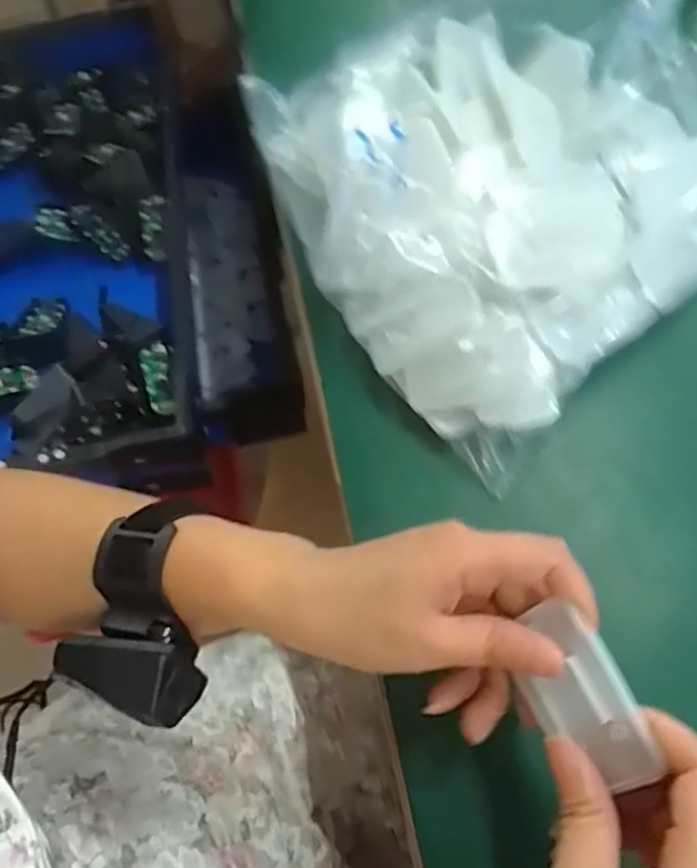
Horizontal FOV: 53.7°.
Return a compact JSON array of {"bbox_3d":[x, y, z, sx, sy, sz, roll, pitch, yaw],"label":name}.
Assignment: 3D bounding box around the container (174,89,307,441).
[{"bbox_3d":[-0.126,-0.188,0.742,0.101,0.111,0.407,-10,63,-2],"label":"container"}]

